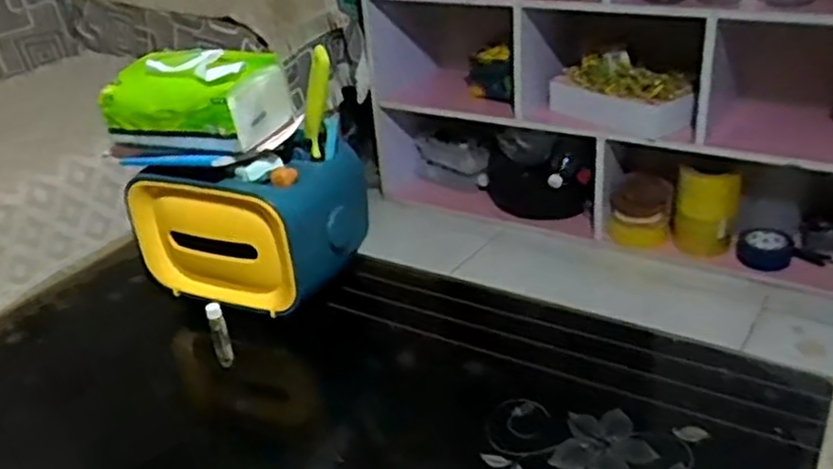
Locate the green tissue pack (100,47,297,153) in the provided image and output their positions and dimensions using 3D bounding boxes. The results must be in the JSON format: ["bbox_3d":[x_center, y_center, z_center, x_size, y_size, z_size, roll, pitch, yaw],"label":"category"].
[{"bbox_3d":[-0.202,-0.126,0.690,0.151,0.072,0.091,7,30,20],"label":"green tissue pack"}]

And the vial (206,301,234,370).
[{"bbox_3d":[-0.175,0.087,0.675,0.014,0.061,0.018,-16,30,-20],"label":"vial"}]

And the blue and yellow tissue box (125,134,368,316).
[{"bbox_3d":[-0.166,-0.020,0.755,0.192,0.118,0.136,9,31,24],"label":"blue and yellow tissue box"}]

